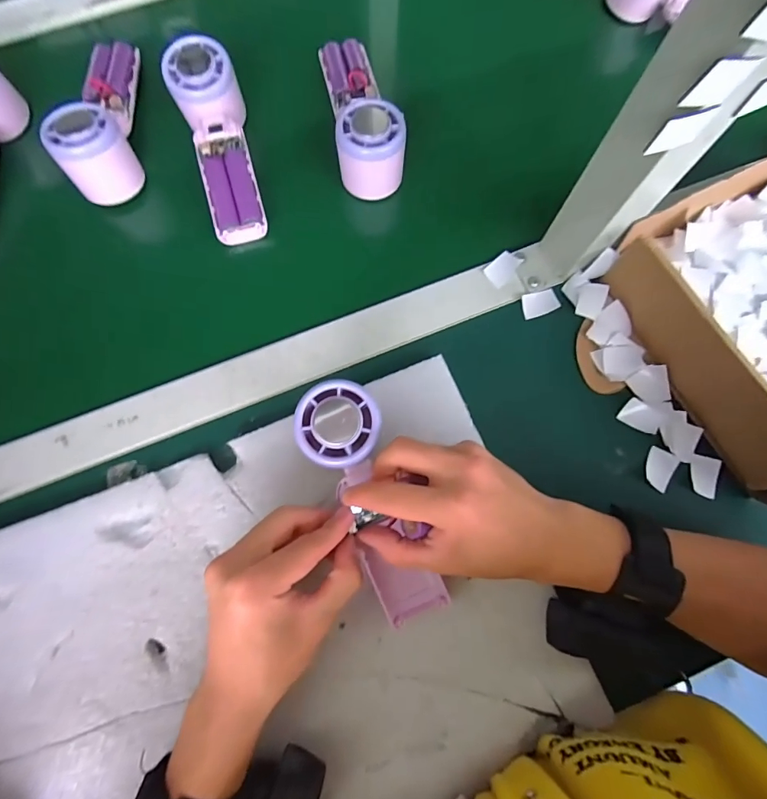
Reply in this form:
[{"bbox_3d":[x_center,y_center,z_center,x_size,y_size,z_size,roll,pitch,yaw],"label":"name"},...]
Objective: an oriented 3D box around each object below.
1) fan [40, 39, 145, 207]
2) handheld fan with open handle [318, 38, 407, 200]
[{"bbox_3d":[-0.249,-0.259,0.384,0.058,0.051,0.159,-8,76,-3],"label":"fan"},{"bbox_3d":[-0.020,-0.265,0.385,0.055,0.053,0.160,-9,77,-4],"label":"handheld fan with open handle"}]

